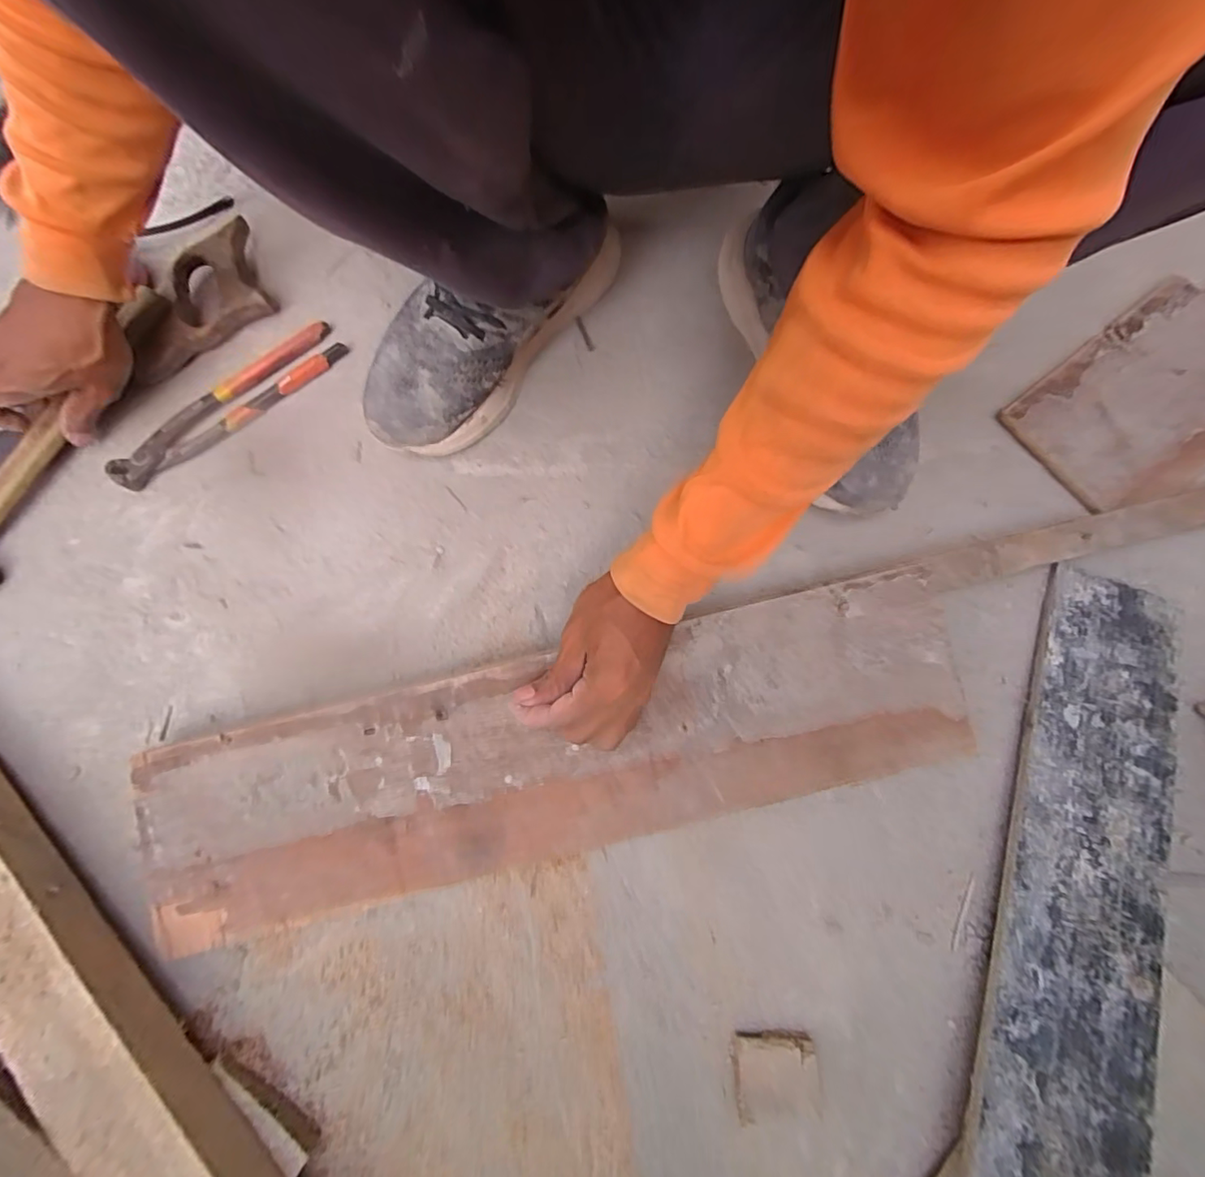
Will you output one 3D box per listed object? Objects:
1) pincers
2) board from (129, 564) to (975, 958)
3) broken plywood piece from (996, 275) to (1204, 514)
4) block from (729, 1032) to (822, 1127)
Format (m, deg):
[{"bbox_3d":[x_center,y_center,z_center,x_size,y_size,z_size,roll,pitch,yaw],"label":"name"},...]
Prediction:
[{"bbox_3d":[-0.324,-0.160,0.476,0.214,0.016,0.043,-39,80,-8],"label":"pincers"},{"bbox_3d":[-0.034,0.119,0.397,0.584,0.030,0.139,-13,78,-2],"label":"board"},{"bbox_3d":[0.567,-0.226,0.501,0.426,0.010,0.147,-37,80,-7],"label":"broken plywood piece"},{"bbox_3d":[0.112,0.316,0.356,0.051,0.024,0.042,-2,77,0],"label":"block"}]

